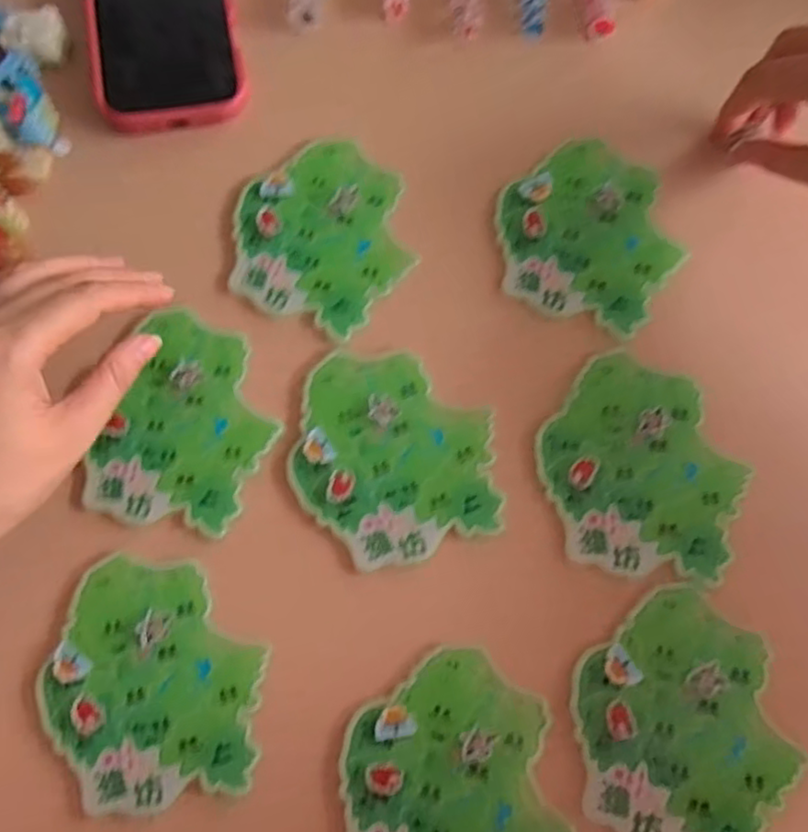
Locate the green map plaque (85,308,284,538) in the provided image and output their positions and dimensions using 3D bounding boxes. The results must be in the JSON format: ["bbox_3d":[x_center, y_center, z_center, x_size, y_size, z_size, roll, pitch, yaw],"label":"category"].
[{"bbox_3d":[-0.106,0.004,0.336,0.079,0.004,0.104,17,76,5],"label":"green map plaque"}]

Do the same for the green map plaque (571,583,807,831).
[{"bbox_3d":[0.125,0.138,0.299,0.096,0.005,0.102,0,76,0],"label":"green map plaque"}]

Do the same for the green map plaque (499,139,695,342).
[{"bbox_3d":[0.099,-0.099,0.363,0.095,0.004,0.098,0,76,0],"label":"green map plaque"}]

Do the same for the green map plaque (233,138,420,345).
[{"bbox_3d":[-0.043,-0.098,0.364,0.094,0.004,0.102,32,78,8],"label":"green map plaque"}]

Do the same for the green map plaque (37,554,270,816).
[{"bbox_3d":[-0.113,0.120,0.306,0.094,0.005,0.103,0,76,0],"label":"green map plaque"}]

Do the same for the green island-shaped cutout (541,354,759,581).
[{"bbox_3d":[0.116,0.025,0.330,0.097,0.004,0.102,0,76,0],"label":"green island-shaped cutout"}]

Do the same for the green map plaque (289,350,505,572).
[{"bbox_3d":[-0.004,0.019,0.332,0.096,0.004,0.103,-5,76,-1],"label":"green map plaque"}]

